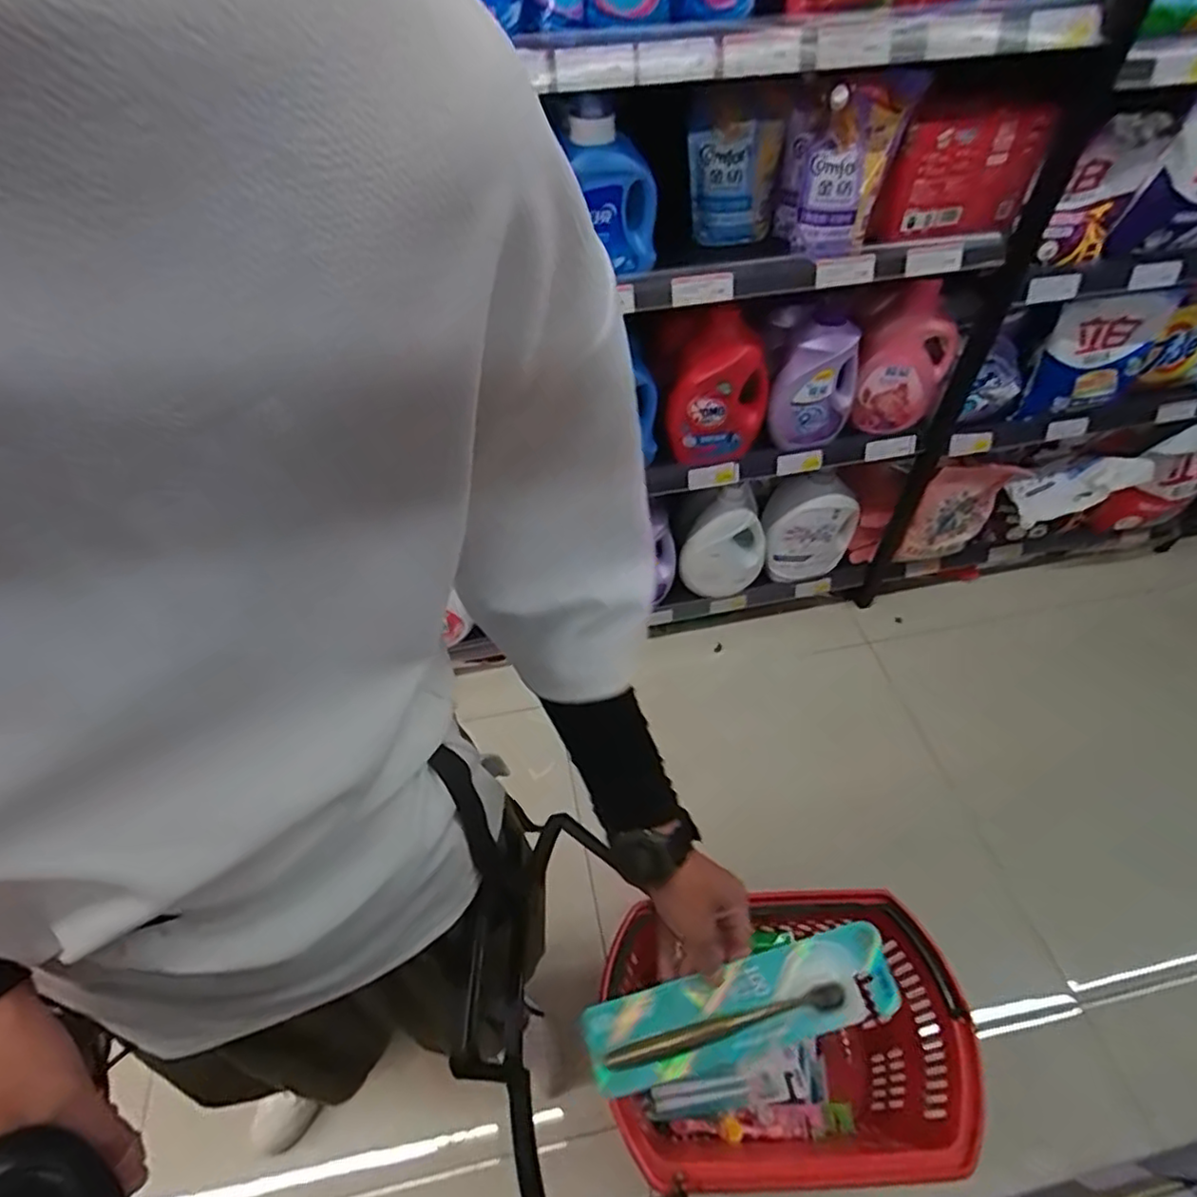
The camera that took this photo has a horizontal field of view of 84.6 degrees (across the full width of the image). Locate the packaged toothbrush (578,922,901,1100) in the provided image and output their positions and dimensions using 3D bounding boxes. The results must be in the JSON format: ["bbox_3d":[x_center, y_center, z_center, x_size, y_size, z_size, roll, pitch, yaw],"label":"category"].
[{"bbox_3d":[0.104,0.311,0.496,0.233,0.026,0.059,-20,51,4],"label":"packaged toothbrush"}]

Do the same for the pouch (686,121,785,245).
[{"bbox_3d":[0.202,-0.631,1.001,0.127,0.146,0.067,7,51,7],"label":"pouch"}]

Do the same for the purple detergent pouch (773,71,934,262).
[{"bbox_3d":[0.346,-0.611,0.937,0.157,0.201,0.090,7,51,7],"label":"purple detergent pouch"}]

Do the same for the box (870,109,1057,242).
[{"bbox_3d":[0.541,-0.623,0.970,0.250,0.165,0.068,-16,52,-11],"label":"box"}]

